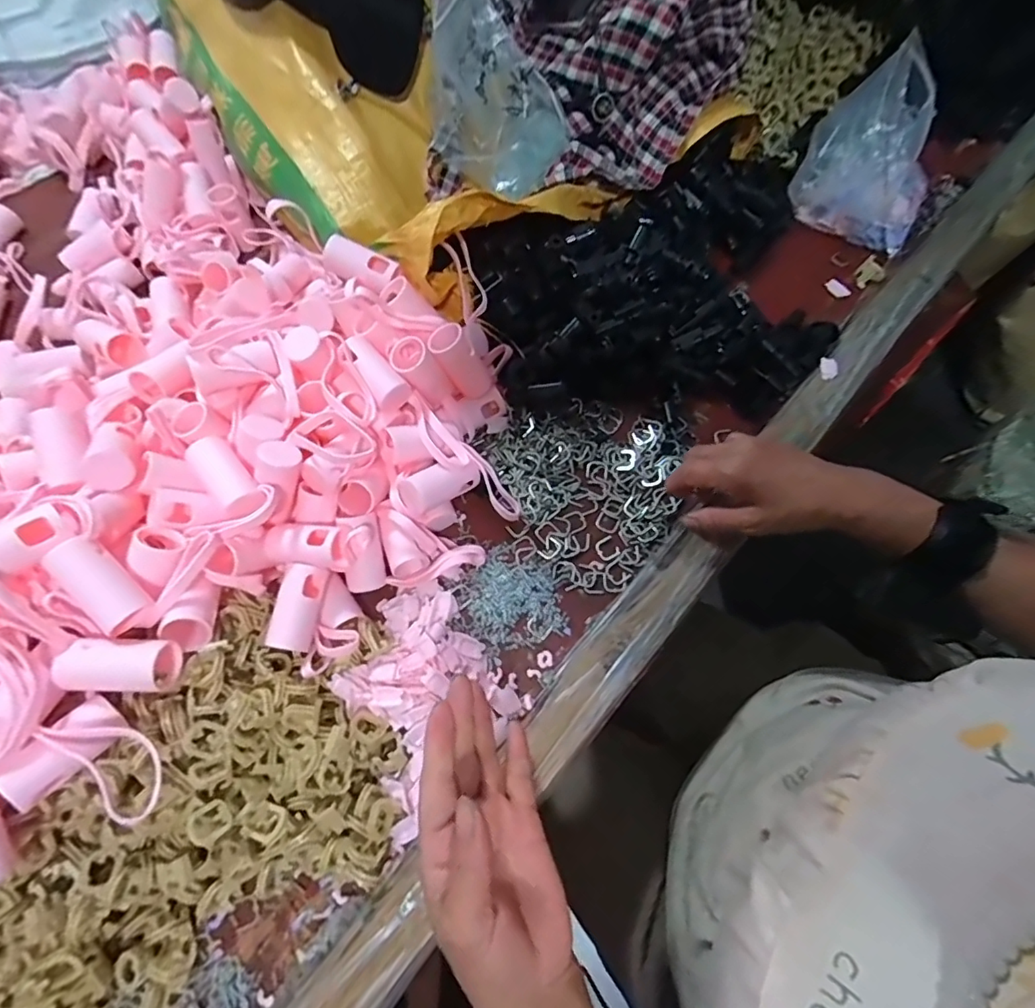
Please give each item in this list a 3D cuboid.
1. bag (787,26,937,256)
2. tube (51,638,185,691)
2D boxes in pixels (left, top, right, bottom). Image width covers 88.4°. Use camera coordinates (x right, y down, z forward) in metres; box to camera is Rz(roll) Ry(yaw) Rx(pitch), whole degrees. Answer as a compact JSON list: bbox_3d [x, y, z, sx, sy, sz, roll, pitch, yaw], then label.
[{"bbox_3d":[0.365,-0.353,0.530,0.137,0.114,0.087,36,71,14],"label":"bag"},{"bbox_3d":[-0.253,0.102,0.339,0.065,0.023,0.031,7,65,-19],"label":"tube"}]

